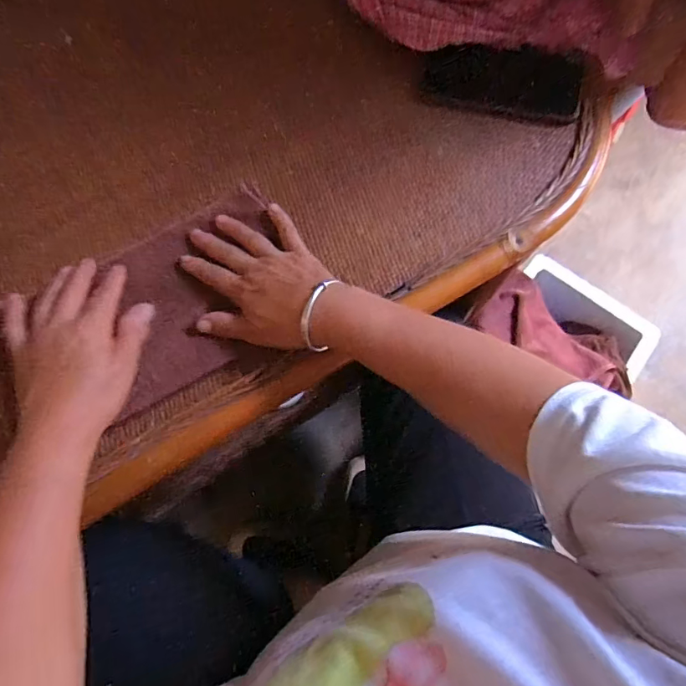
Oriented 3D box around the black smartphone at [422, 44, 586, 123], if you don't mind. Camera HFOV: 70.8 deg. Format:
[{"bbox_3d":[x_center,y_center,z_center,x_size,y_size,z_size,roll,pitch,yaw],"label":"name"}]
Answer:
[{"bbox_3d":[0.167,-0.276,0.506,0.159,0.004,0.066,11,97,7],"label":"black smartphone"}]

